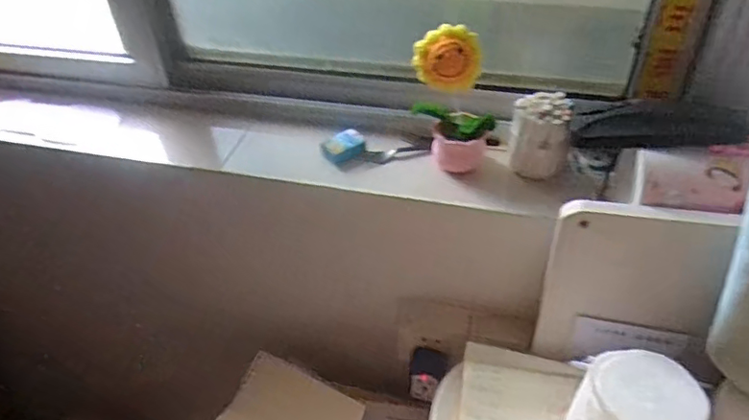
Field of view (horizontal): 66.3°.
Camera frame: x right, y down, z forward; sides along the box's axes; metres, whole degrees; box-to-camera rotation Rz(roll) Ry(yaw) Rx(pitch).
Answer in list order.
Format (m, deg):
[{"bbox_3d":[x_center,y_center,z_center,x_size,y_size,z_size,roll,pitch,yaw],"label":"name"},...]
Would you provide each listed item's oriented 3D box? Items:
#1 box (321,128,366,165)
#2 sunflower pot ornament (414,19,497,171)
[{"bbox_3d":[-0.033,-0.073,0.653,0.050,0.020,0.029,-30,49,-27],"label":"box"},{"bbox_3d":[0.083,-0.111,0.596,0.070,0.144,0.056,-17,44,-16],"label":"sunflower pot ornament"}]

